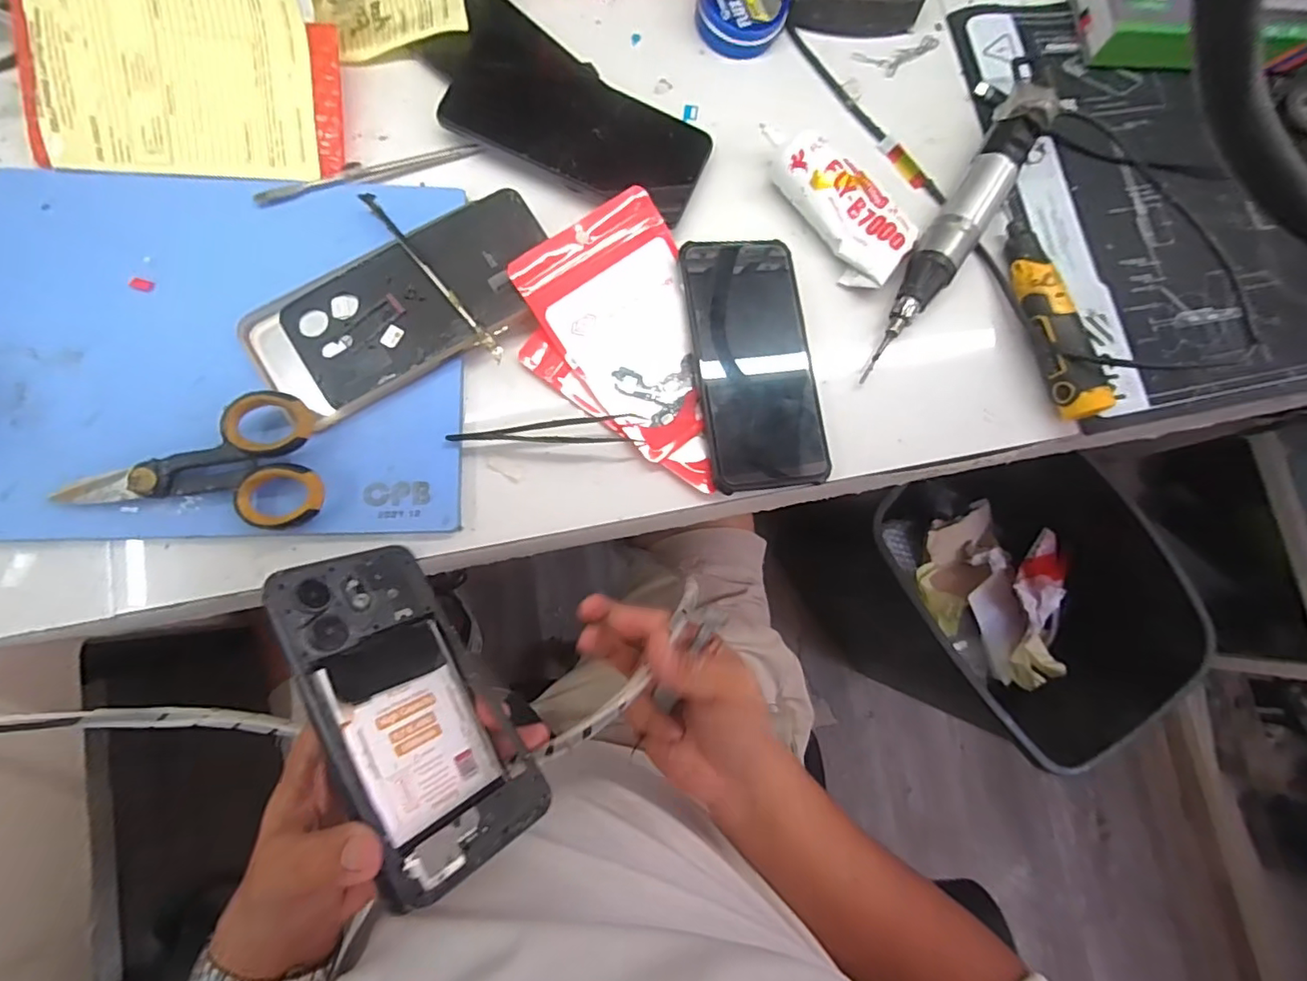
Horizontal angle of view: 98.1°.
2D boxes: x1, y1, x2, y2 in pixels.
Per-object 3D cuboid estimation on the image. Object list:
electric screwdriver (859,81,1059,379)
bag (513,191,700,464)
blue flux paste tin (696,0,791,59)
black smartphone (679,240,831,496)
[{"bbox_3d":[0.201,-0.175,0.377,0.030,0.035,0.224,32,79,0],"label":"electric screwdriver"},{"bbox_3d":[-0.007,-0.104,0.356,0.102,0.017,0.145,-37,86,-10],"label":"bag"},{"bbox_3d":[0.064,-0.347,0.404,0.062,0.022,0.062,1,85,-7],"label":"blue flux paste tin"},{"bbox_3d":[0.065,-0.082,0.361,0.077,0.019,0.163,-7,82,-7],"label":"black smartphone"}]

